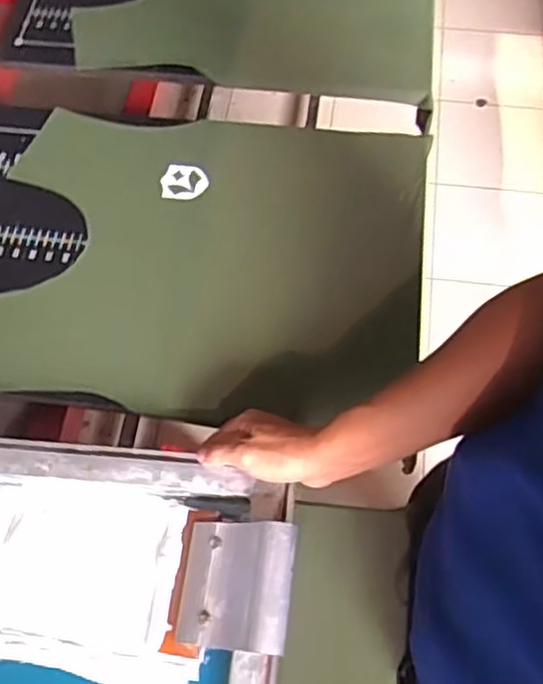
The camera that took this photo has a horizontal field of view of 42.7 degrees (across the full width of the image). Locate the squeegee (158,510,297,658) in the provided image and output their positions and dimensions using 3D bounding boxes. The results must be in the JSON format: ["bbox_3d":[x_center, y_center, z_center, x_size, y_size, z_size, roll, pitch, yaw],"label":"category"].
[{"bbox_3d":[-0.030,0.204,0.586,0.113,0.028,0.112,-9,62,29],"label":"squeegee"}]

